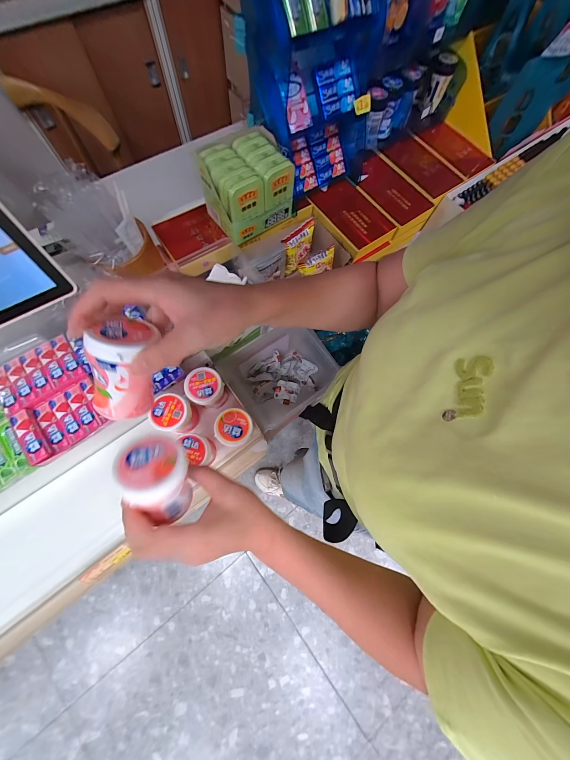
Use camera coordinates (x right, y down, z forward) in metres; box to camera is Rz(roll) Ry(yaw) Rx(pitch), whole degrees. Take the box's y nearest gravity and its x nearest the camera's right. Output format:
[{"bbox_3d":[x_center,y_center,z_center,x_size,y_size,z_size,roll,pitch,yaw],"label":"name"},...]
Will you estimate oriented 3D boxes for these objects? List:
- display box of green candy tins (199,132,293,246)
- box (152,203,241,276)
[{"bbox_3d":[-0.064,-0.328,0.434,0.131,0.091,0.111,-36,79,-10],"label":"display box of green candy tins"},{"bbox_3d":[-0.164,-0.251,0.463,0.107,0.037,0.118,-35,78,-13],"label":"box"}]

